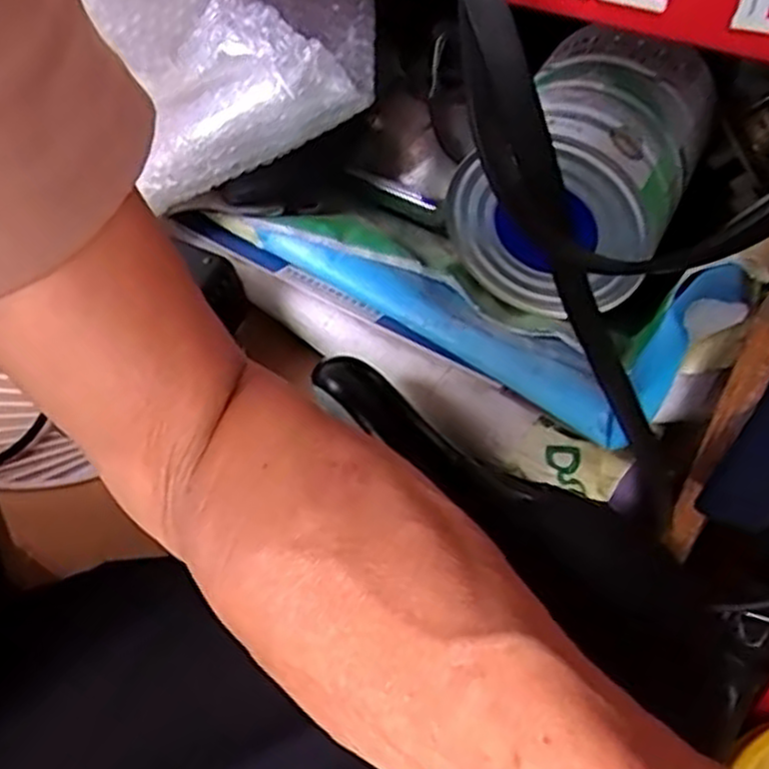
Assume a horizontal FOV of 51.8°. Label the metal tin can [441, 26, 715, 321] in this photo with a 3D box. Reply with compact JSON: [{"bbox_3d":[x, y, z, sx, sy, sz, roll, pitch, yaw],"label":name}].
[{"bbox_3d":[0.124,-0.140,0.510,0.129,0.133,0.155,19,47,19],"label":"metal tin can"}]

